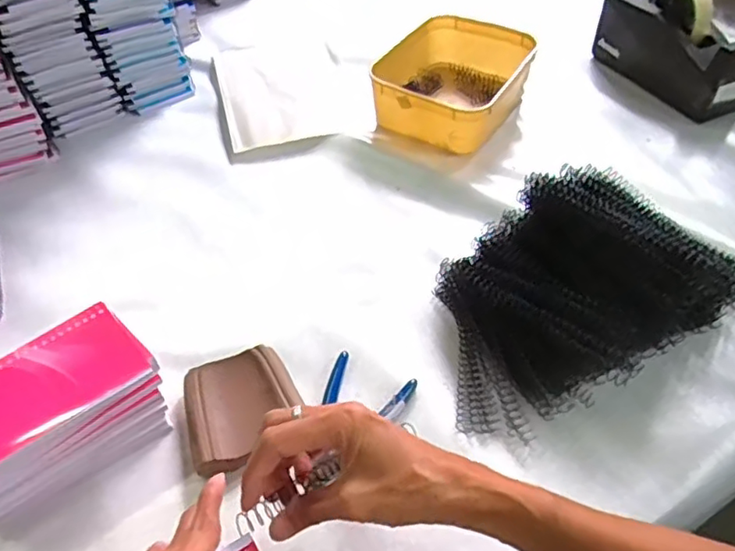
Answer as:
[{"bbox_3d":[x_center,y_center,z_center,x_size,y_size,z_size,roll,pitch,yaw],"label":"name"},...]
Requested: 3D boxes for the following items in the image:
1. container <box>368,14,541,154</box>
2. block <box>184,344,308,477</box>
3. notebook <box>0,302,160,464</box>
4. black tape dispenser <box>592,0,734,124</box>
[{"bbox_3d":[0.104,-0.241,0.749,0.172,0.067,0.199,21,51,20],"label":"container"},{"bbox_3d":[-0.096,0.105,0.465,0.083,0.022,0.094,-15,48,-13],"label":"block"},{"bbox_3d":[-0.232,0.076,0.430,0.136,0.011,0.086,-32,54,-26],"label":"notebook"},{"bbox_3d":[0.382,-0.295,0.743,0.062,0.127,0.206,-21,50,-18],"label":"black tape dispenser"}]

